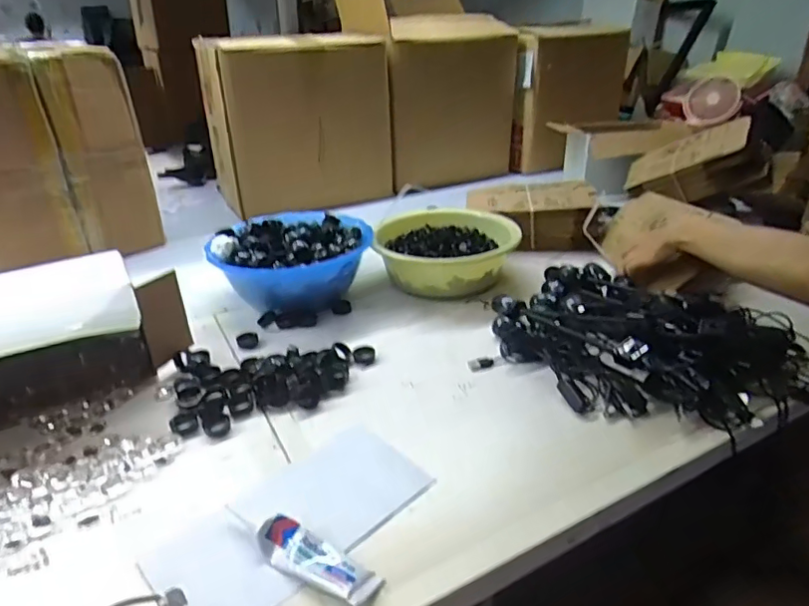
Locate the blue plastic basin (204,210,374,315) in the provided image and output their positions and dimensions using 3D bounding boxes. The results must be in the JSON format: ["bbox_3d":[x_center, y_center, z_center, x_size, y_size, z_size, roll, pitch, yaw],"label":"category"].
[{"bbox_3d":[-0.171,-0.059,0.860,0.237,0.099,0.210,0,27,1],"label":"blue plastic basin"}]

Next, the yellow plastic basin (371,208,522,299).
[{"bbox_3d":[0.064,-0.090,0.909,0.215,0.088,0.243,-3,27,-4],"label":"yellow plastic basin"}]

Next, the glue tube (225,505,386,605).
[{"bbox_3d":[-0.087,0.199,0.447,0.141,0.020,0.033,14,31,27],"label":"glue tube"}]

